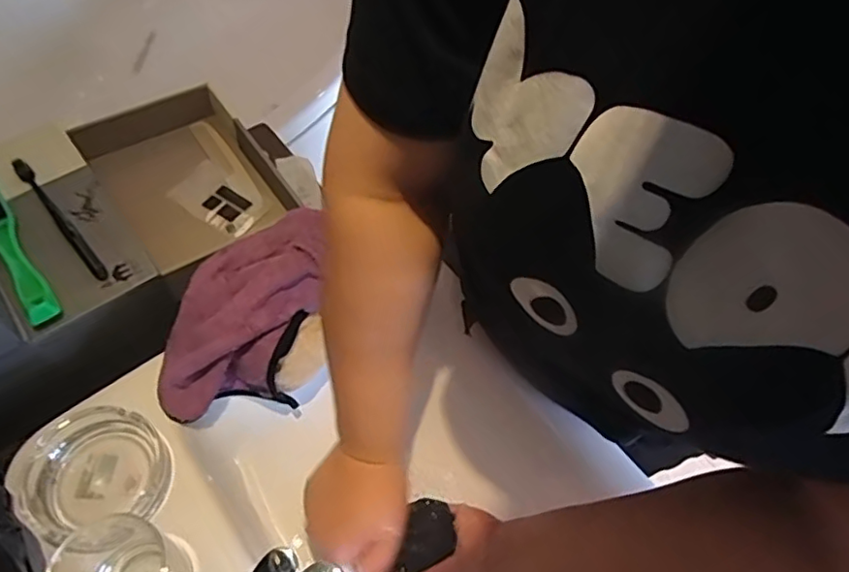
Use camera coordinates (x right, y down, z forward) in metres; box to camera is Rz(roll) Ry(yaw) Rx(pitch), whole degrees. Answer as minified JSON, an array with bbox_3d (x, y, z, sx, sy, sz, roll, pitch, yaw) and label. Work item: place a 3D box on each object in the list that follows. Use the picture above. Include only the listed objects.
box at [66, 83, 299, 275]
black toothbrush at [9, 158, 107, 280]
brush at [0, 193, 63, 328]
[{"bbox_3d":[-0.264,-0.121,0.664,0.170,0.063,0.253,-33,67,-20],"label":"box"},{"bbox_3d":[-0.362,-0.068,0.578,0.012,0.019,0.176,-38,68,-22],"label":"black toothbrush"},{"bbox_3d":[-0.395,-0.039,0.552,0.033,0.027,0.207,-35,67,-21],"label":"brush"}]

